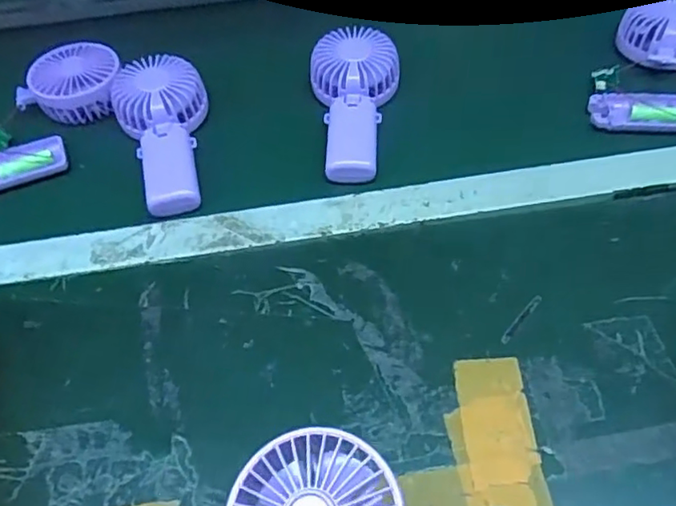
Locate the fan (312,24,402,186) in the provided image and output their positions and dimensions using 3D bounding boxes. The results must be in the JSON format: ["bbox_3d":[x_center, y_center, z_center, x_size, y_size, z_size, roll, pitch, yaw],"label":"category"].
[{"bbox_3d":[0.016,-0.142,0.555,0.082,0.043,0.170,-1,51,2],"label":"fan"}]

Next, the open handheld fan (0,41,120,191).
[{"bbox_3d":[-0.282,-0.130,0.566,0.089,0.045,0.184,19,54,18],"label":"open handheld fan"}]

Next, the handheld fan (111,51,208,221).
[{"bbox_3d":[-0.155,-0.115,0.546,0.083,0.042,0.176,-17,52,-10],"label":"handheld fan"}]

